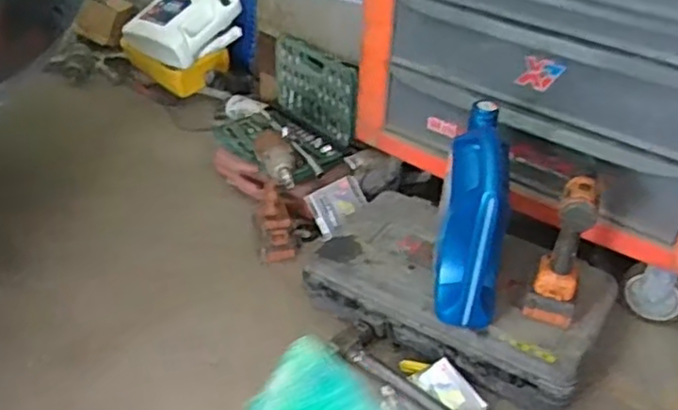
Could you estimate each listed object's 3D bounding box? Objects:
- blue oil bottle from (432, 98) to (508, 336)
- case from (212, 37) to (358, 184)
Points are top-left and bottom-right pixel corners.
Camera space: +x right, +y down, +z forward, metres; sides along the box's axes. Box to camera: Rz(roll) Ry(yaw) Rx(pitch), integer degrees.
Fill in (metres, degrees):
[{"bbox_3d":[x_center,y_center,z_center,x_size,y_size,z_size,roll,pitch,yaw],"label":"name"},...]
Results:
[{"bbox_3d":[0.220,0.028,1.122,0.104,0.310,0.219,8,36,8],"label":"blue oil bottle"},{"bbox_3d":[-0.135,-0.212,1.546,0.308,0.240,0.214,31,44,34],"label":"case"}]

